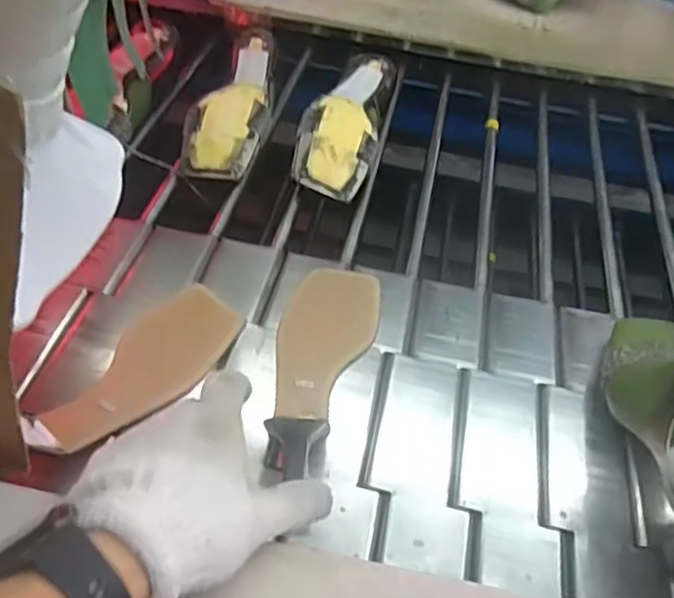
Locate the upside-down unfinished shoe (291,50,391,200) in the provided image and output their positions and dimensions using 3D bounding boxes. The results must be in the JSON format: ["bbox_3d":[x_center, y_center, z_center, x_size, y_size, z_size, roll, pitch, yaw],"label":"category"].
[{"bbox_3d":[0.009,-0.190,0.744,0.078,0.065,0.215,12,46,4],"label":"upside-down unfinished shoe"}]

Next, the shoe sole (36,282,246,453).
[{"bbox_3d":[-0.142,0.050,0.520,0.073,0.013,0.176,26,46,17],"label":"shoe sole"}]

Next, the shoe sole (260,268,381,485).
[{"bbox_3d":[-0.013,0.038,0.530,0.074,0.053,0.217,12,46,4],"label":"shoe sole"}]

